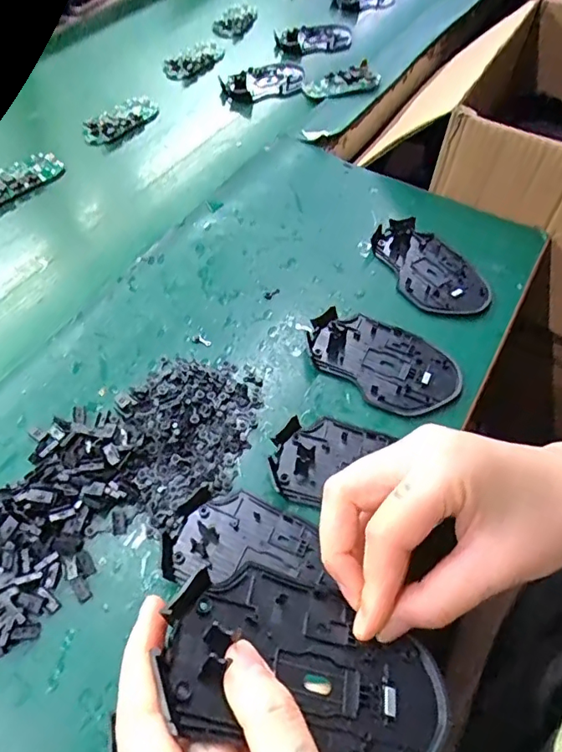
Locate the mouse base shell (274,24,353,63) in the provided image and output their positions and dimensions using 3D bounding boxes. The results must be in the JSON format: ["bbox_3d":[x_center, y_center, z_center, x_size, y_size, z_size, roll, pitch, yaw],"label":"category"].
[{"bbox_3d":[0.045,-0.455,0.706,0.106,0.019,0.068,-20,57,-15],"label":"mouse base shell"}]

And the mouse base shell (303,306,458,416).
[{"bbox_3d":[0.076,-0.012,0.391,0.114,0.011,0.071,23,56,15],"label":"mouse base shell"}]

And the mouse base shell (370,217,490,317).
[{"bbox_3d":[0.128,-0.095,0.447,0.069,0.017,0.112,-28,59,-20],"label":"mouse base shell"}]

